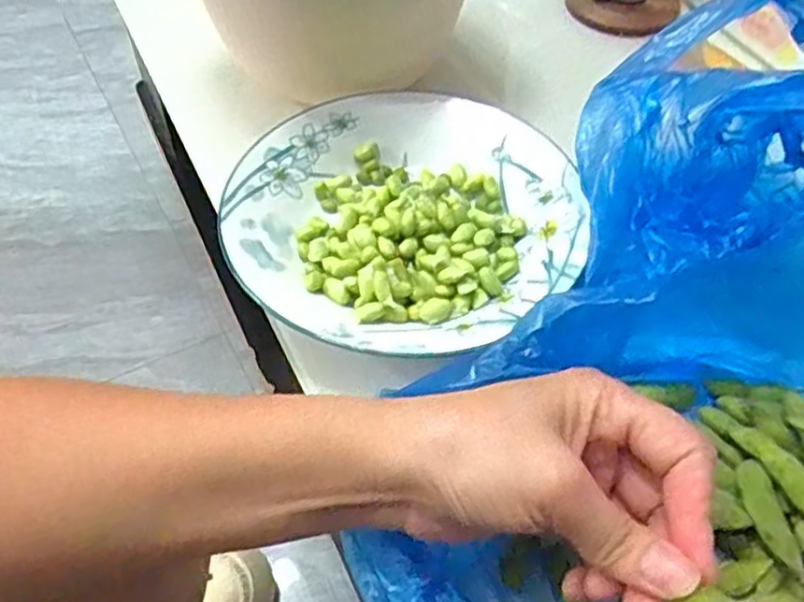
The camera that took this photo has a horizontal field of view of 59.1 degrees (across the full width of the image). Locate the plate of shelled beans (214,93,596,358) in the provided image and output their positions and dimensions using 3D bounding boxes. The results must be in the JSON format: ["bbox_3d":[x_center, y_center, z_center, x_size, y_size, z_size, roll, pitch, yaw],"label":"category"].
[{"bbox_3d":[0.002,-0.048,0.391,0.191,0.025,0.176,1,52,-1],"label":"plate of shelled beans"}]

